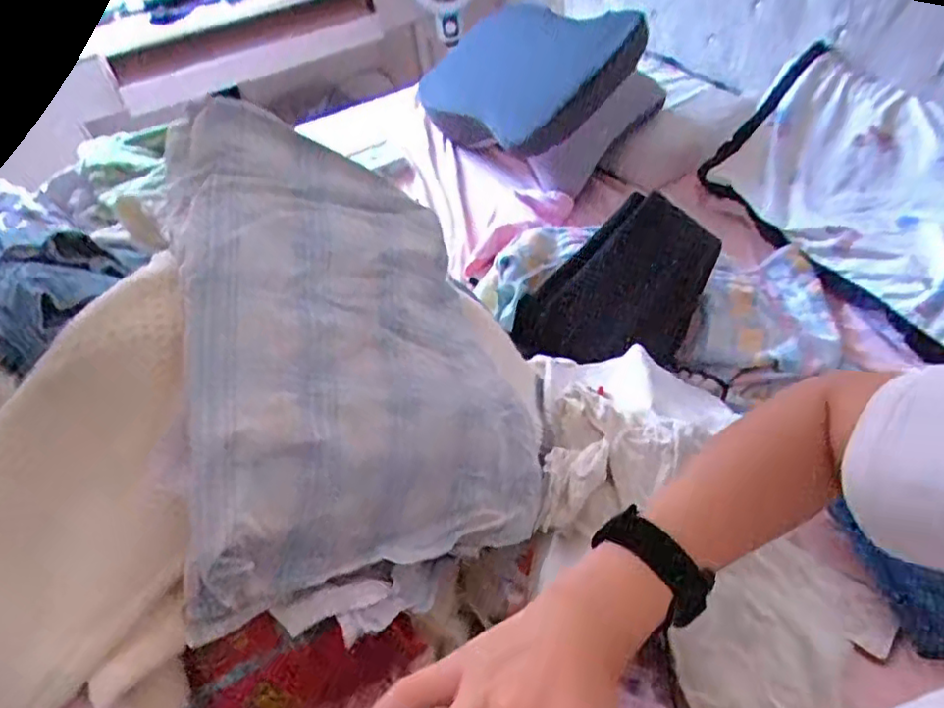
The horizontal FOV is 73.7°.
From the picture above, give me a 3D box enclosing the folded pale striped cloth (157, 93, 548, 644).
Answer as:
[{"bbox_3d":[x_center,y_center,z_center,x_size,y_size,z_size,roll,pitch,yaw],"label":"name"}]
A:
[{"bbox_3d":[-0.096,-0.005,0.596,0.361,0.113,0.433,6,63,-39],"label":"folded pale striped cloth"}]

